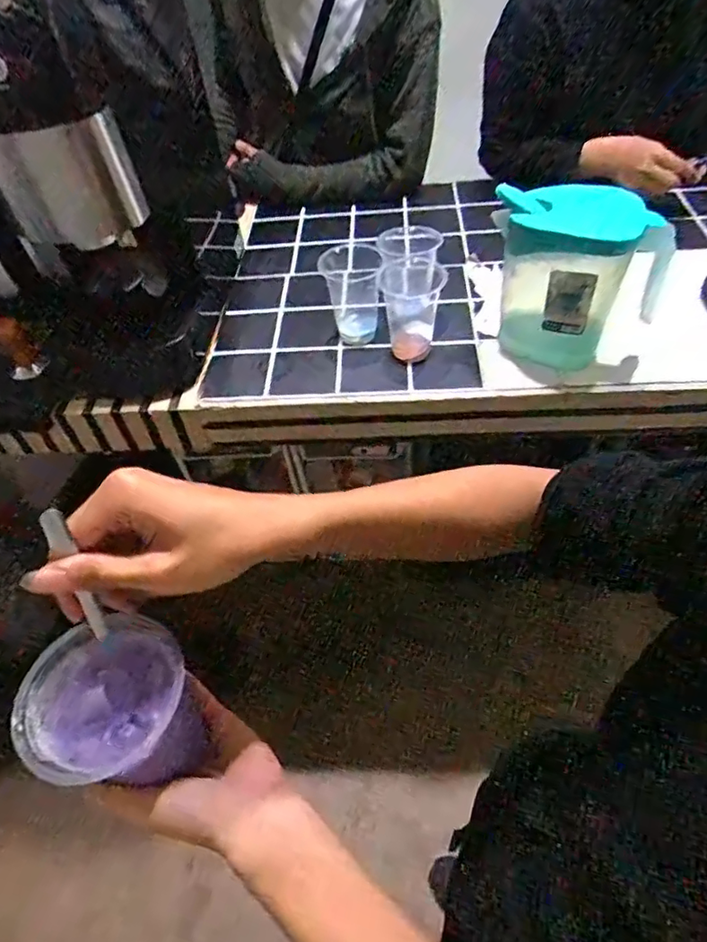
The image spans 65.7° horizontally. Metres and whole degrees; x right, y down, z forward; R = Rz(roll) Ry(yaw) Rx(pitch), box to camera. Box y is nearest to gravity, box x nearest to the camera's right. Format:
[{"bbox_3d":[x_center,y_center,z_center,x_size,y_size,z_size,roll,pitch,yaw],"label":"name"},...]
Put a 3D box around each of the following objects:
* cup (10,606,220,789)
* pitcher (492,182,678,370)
[{"bbox_3d":[-0.139,0.148,0.332,0.084,0.089,0.083,-3,51,3],"label":"cup"},{"bbox_3d":[0.288,-0.240,0.711,0.173,0.215,0.121,-19,52,-10],"label":"pitcher"}]

